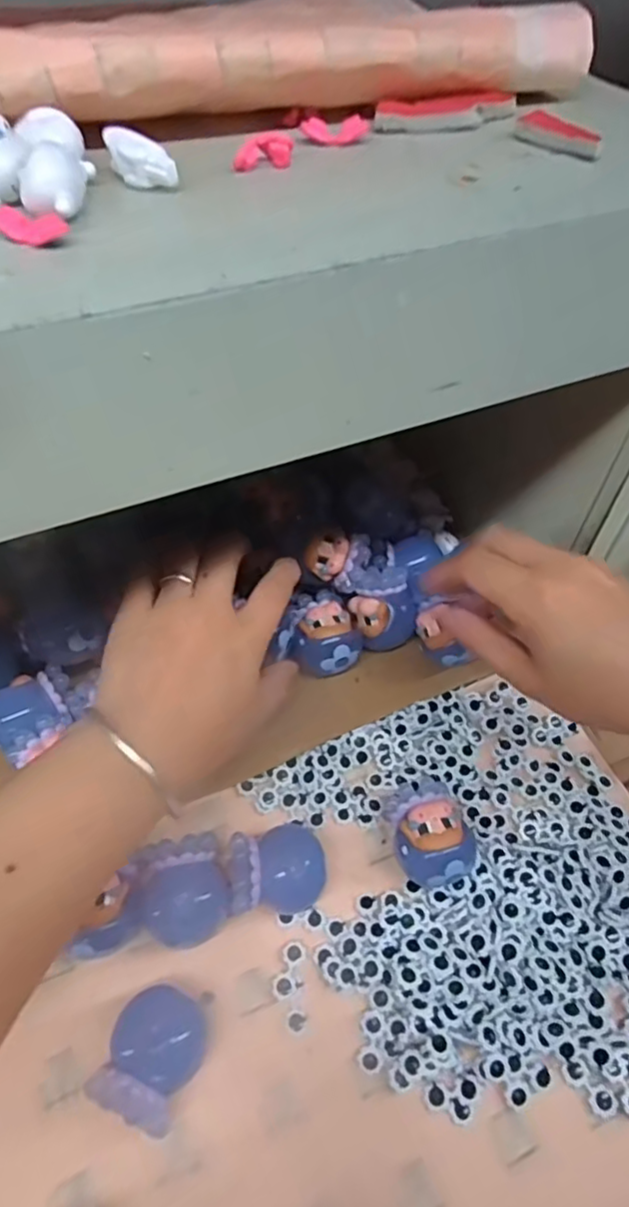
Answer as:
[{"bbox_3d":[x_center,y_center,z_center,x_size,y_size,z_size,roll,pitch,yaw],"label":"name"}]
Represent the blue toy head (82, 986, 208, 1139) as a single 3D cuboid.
[{"bbox_3d":[-0.069,0.194,0.270,0.037,0.036,0.046,21,61,14],"label":"blue toy head"}]

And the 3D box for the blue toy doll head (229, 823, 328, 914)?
[{"bbox_3d":[-0.018,0.136,0.315,0.046,0.034,0.040,-6,58,-2],"label":"blue toy doll head"}]

